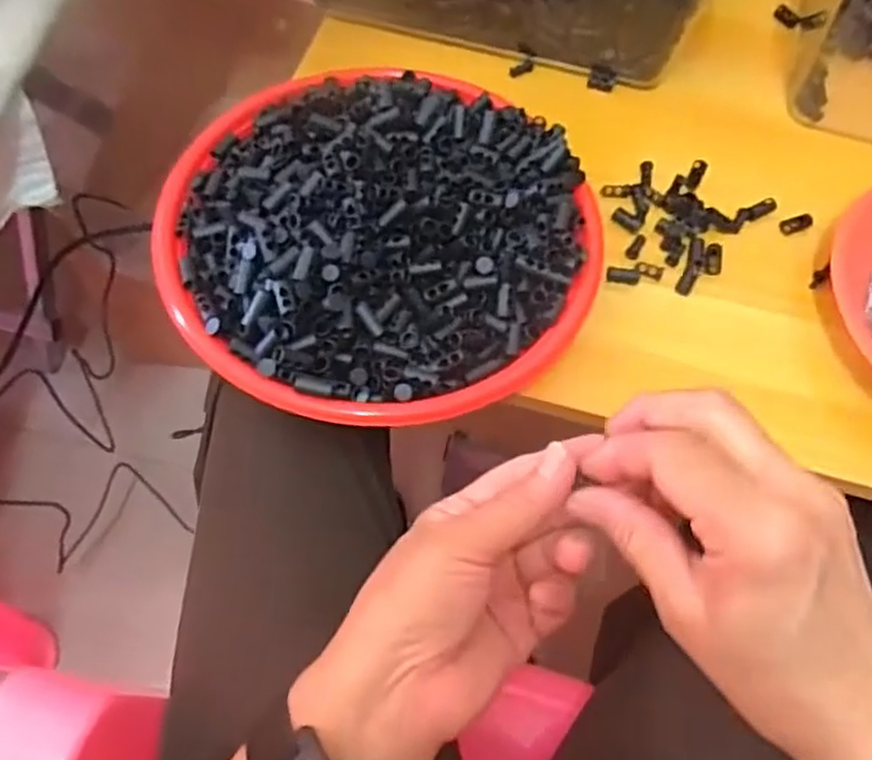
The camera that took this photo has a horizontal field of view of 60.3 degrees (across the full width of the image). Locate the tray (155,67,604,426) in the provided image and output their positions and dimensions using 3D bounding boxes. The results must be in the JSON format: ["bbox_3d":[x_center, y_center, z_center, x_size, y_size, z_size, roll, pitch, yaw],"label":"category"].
[{"bbox_3d":[-0.034,-0.088,0.411,0.221,0.047,0.232,1,61,-2],"label":"tray"}]

